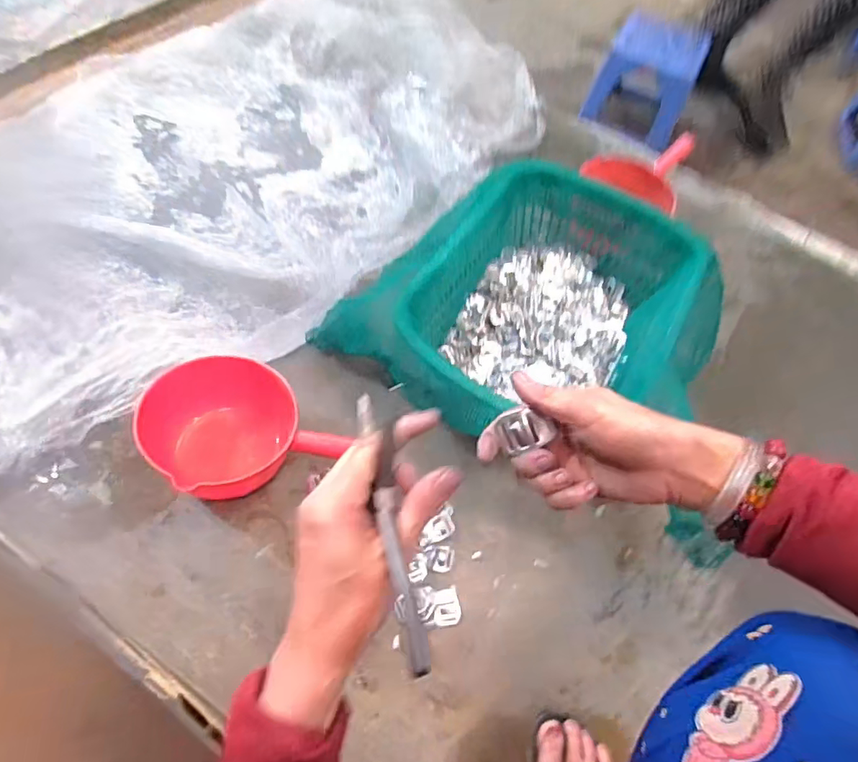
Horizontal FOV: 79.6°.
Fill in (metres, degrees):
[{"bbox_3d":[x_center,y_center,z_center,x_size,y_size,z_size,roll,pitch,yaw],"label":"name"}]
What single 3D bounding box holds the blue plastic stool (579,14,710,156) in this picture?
[{"bbox_3d":[0.563,-0.786,1.333,0.241,0.182,0.346,24,60,11],"label":"blue plastic stool"}]

